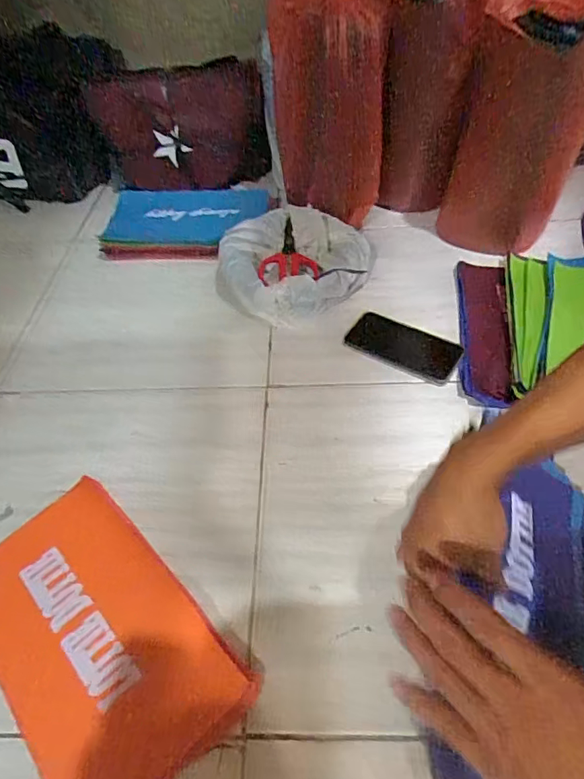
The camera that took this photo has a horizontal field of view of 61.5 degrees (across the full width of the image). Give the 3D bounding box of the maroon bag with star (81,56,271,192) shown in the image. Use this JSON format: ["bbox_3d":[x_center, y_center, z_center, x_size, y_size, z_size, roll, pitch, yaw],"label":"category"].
[{"bbox_3d":[-0.217,-0.517,1.012,0.329,0.293,0.060,-3,78,2],"label":"maroon bag with star"}]

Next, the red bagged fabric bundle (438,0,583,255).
[{"bbox_3d":[0.383,-0.416,0.842,0.185,0.559,0.193,21,84,22],"label":"red bagged fabric bundle"}]

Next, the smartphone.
[{"bbox_3d":[0.160,-0.065,0.708,0.158,0.009,0.076,24,54,24],"label":"smartphone"}]

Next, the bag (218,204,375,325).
[{"bbox_3d":[0.004,-0.202,0.796,0.219,0.073,0.220,21,53,21],"label":"bag"}]

